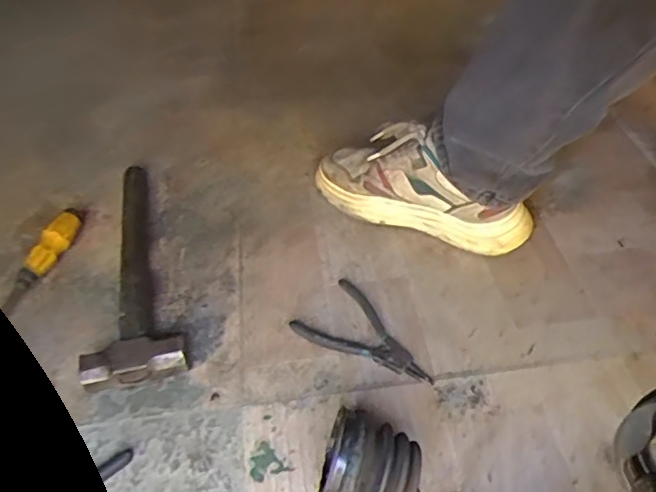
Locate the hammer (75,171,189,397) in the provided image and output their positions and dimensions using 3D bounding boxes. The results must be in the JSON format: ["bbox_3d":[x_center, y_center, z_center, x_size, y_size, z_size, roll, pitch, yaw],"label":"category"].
[{"bbox_3d":[-0.258,0.010,0.750,0.106,0.048,0.395,-15,43,-10],"label":"hammer"}]

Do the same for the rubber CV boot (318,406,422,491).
[{"bbox_3d":[0.034,0.194,0.504,0.088,0.088,0.076,7,45,11],"label":"rubber CV boot"}]

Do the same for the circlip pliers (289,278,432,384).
[{"bbox_3d":[0.047,0.102,0.647,0.164,0.010,0.097,30,53,32],"label":"circlip pliers"}]

